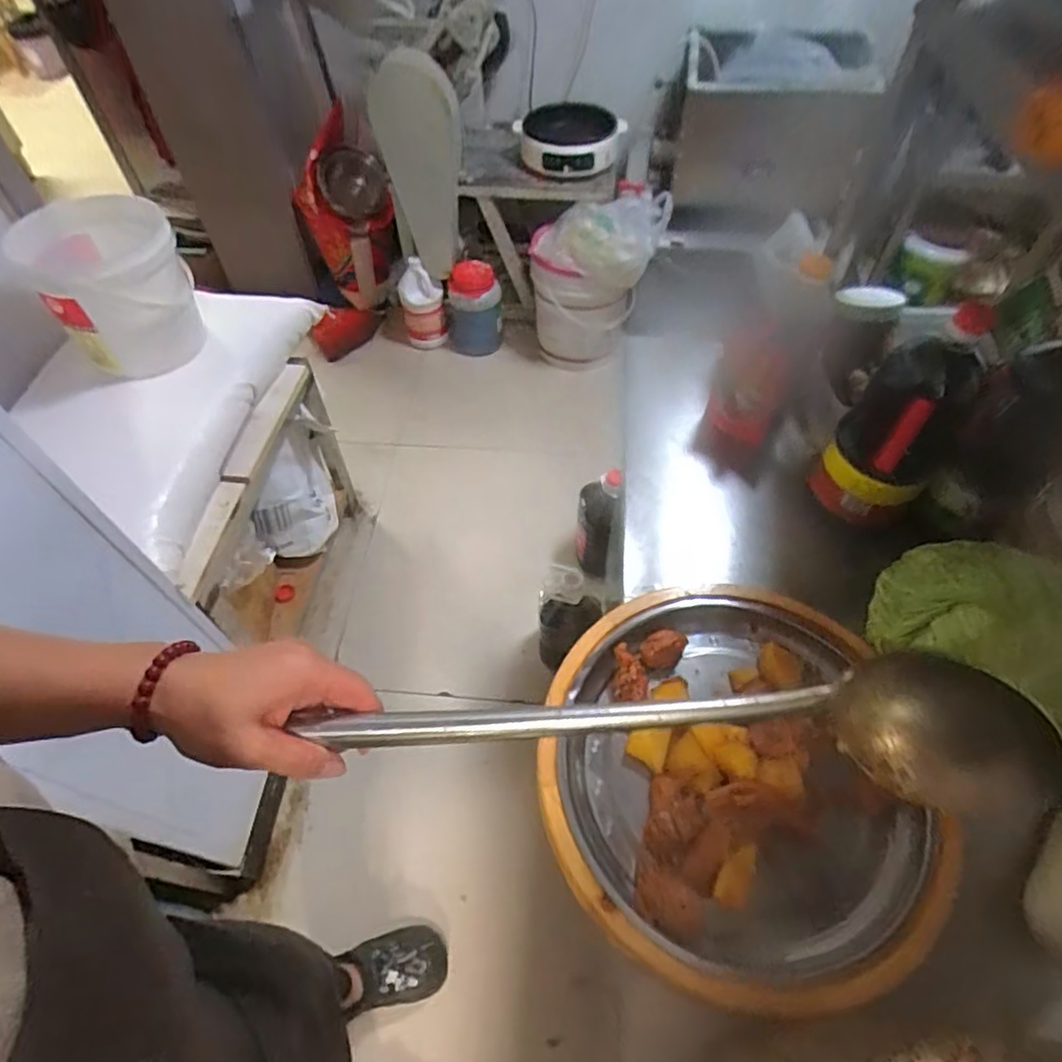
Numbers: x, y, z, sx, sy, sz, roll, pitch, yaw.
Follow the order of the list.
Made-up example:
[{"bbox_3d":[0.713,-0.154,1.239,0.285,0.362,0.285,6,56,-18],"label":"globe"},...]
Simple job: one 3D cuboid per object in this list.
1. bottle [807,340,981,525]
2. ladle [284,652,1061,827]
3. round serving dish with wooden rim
[{"bbox_3d":[0.395,-0.093,0.687,0.110,0.234,0.088,30,60,20],"label":"bottle"},{"bbox_3d":[0.085,0.133,0.372,0.406,0.109,0.088,-1,55,-4],"label":"ladle"},{"bbox_3d":[0.176,0.217,0.570,0.322,0.052,0.349,0,55,0],"label":"round serving dish with wooden rim"}]

